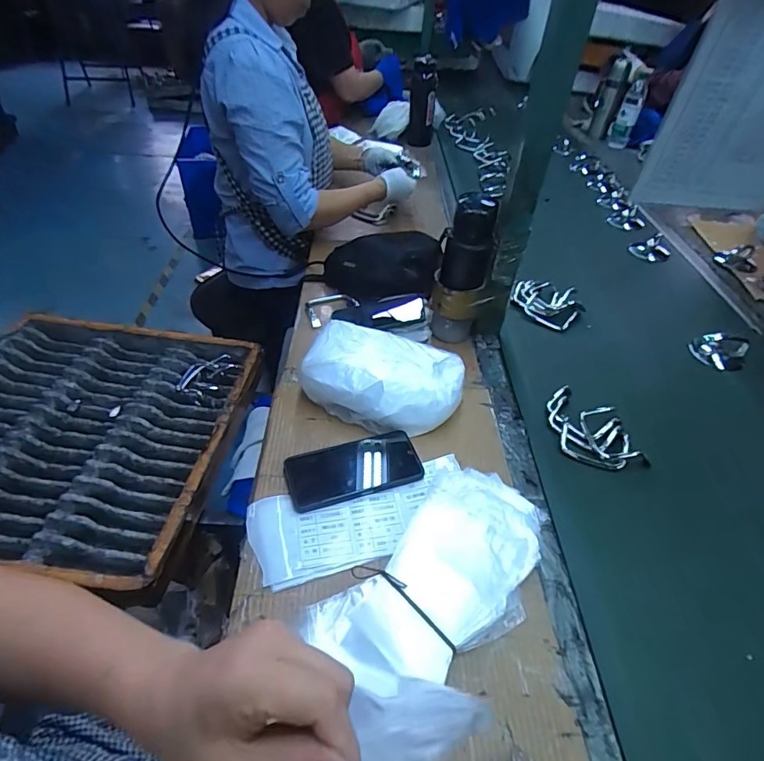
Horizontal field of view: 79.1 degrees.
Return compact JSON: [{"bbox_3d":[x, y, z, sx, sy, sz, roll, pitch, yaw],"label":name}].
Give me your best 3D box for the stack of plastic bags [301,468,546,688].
[{"bbox_3d":[0.078,0.192,0.493,0.147,0.036,0.254,35,52,27],"label":"stack of plastic bags"}]

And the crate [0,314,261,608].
[{"bbox_3d":[-0.563,0.098,0.878,0.536,0.089,0.543,7,44,2],"label":"crate"}]

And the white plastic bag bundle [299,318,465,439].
[{"bbox_3d":[0.002,-0.002,0.654,0.212,0.082,0.130,17,46,12],"label":"white plastic bag bundle"}]

